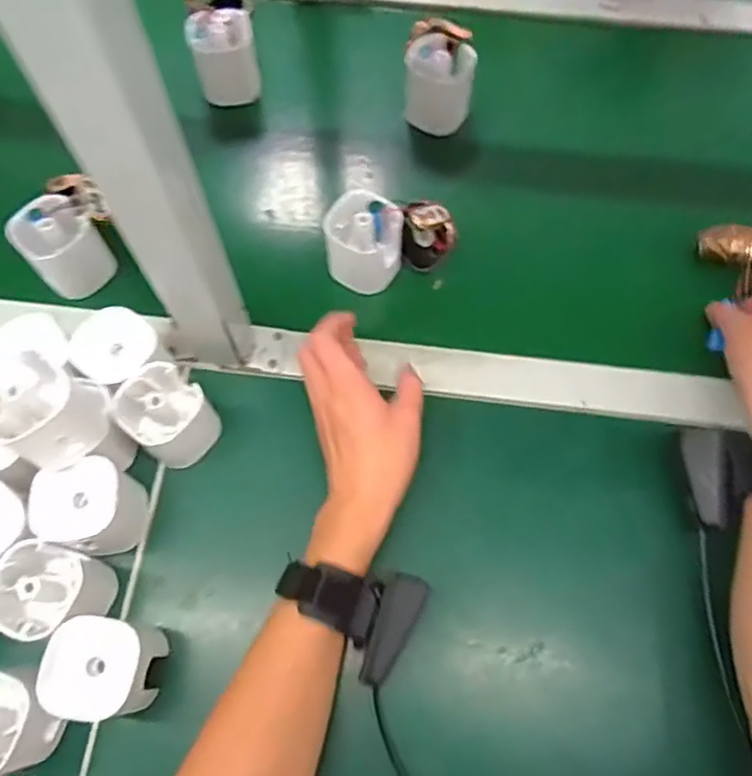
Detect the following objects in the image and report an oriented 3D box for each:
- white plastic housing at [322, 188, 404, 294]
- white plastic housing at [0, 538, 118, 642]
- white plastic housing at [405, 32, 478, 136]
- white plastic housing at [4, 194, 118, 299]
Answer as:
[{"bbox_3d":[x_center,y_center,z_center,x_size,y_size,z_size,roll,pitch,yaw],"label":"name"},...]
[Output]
[{"bbox_3d":[-0.009,-0.116,0.514,0.060,0.054,0.057,1,68,1],"label":"white plastic housing"},{"bbox_3d":[-0.207,0.132,0.415,0.055,0.065,0.056,0,68,1],"label":"white plastic housing"},{"bbox_3d":[0.057,-0.282,0.590,0.060,0.064,0.060,-2,68,0],"label":"white plastic housing"},{"bbox_3d":[-0.251,-0.114,0.515,0.054,0.052,0.061,-42,73,-15],"label":"white plastic housing"}]

